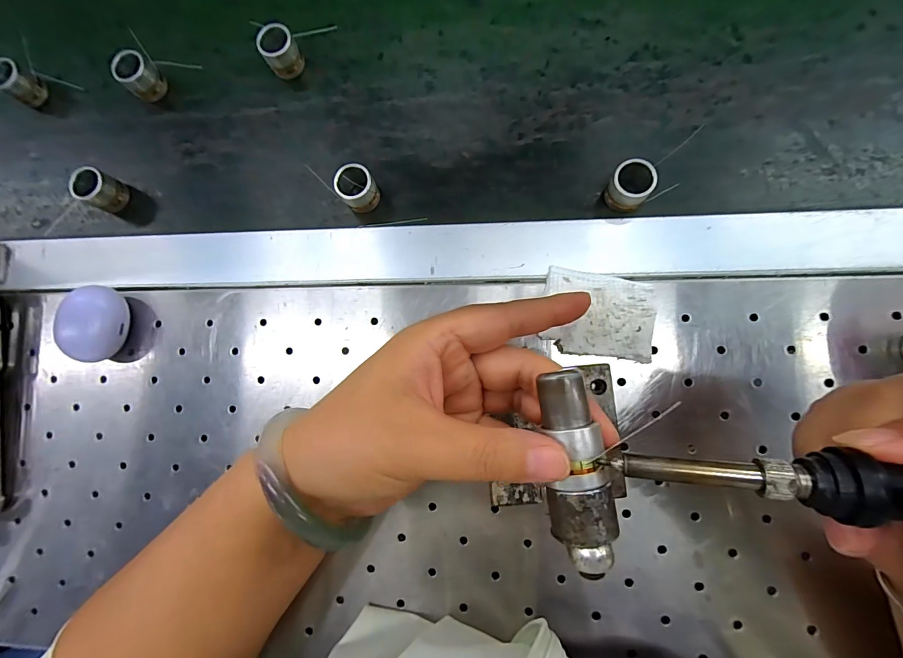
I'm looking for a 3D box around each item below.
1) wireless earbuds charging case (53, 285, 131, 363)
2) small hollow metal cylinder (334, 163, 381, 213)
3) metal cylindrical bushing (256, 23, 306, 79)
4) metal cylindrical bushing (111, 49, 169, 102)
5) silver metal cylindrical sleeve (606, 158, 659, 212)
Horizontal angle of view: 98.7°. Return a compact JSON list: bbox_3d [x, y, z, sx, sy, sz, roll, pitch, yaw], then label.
[{"bbox_3d":[-0.247,-0.003,0.270,0.038,0.022,0.050,-5,84,6],"label":"wireless earbuds charging case"},{"bbox_3d":[-0.063,-0.094,0.263,0.025,0.026,0.024,-1,84,6],"label":"small hollow metal cylinder"},{"bbox_3d":[-0.122,-0.199,0.279,0.024,0.026,0.023,-1,84,6],"label":"metal cylindrical bushing"},{"bbox_3d":[-0.231,-0.187,0.286,0.022,0.022,0.025,43,90,8],"label":"metal cylindrical bushing"},{"bbox_3d":[0.110,-0.089,0.240,0.025,0.024,0.024,-1,84,6],"label":"silver metal cylindrical sleeve"}]

